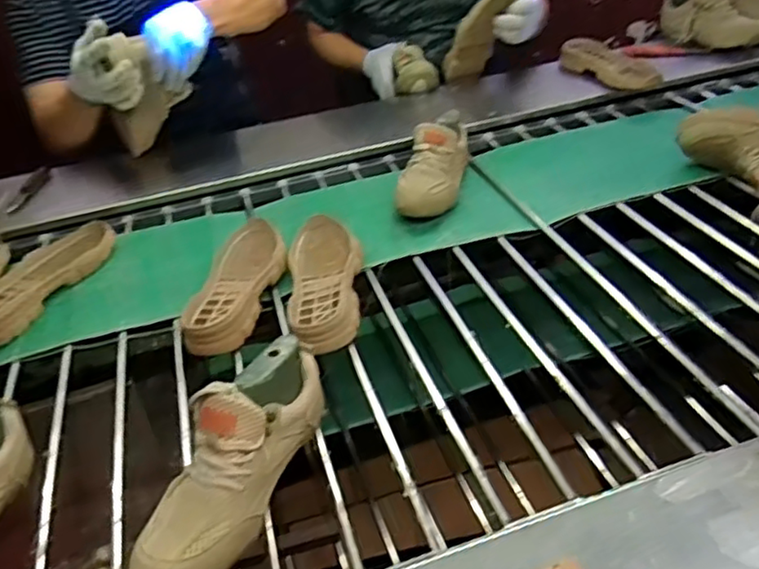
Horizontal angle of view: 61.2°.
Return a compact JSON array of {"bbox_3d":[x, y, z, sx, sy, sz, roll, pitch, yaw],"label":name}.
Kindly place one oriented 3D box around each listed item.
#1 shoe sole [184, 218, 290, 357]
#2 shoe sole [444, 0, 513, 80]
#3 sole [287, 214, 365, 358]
[{"bbox_3d":[-0.197,-0.010,0.925,0.112,0.040,0.296,0,38,6],"label":"shoe sole"},{"bbox_3d":[0.204,-0.525,1.363,0.084,0.242,0.024,21,58,0],"label":"shoe sole"},{"bbox_3d":[-0.075,-0.012,0.903,0.104,0.045,0.280,-7,37,-2],"label":"sole"}]

